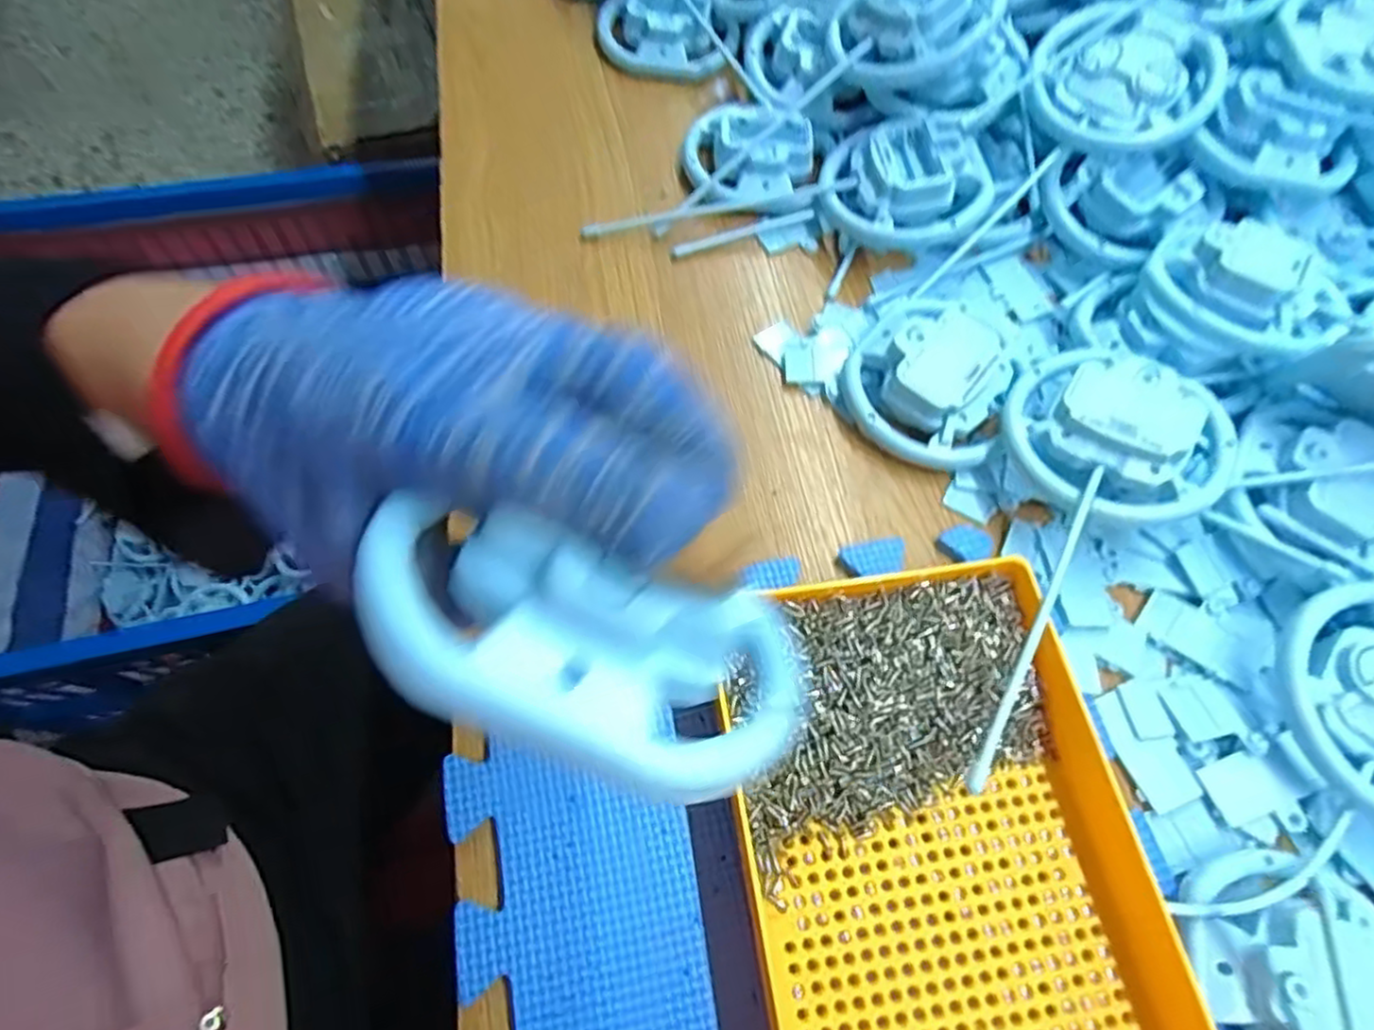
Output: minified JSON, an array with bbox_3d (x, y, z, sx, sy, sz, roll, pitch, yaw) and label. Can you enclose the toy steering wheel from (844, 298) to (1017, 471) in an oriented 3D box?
[{"bbox_3d":[0.132,-0.073,0.382,0.082,0.034,0.087,1,65,-2],"label":"toy steering wheel"}]

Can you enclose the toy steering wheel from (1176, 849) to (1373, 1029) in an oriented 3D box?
[{"bbox_3d":[0.240,0.183,0.261,0.084,0.033,0.098,-12,66,-8],"label":"toy steering wheel"}]

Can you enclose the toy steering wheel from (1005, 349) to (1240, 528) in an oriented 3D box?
[{"bbox_3d":[0.210,-0.041,0.340,0.084,0.031,0.098,-31,70,-16],"label":"toy steering wheel"}]

